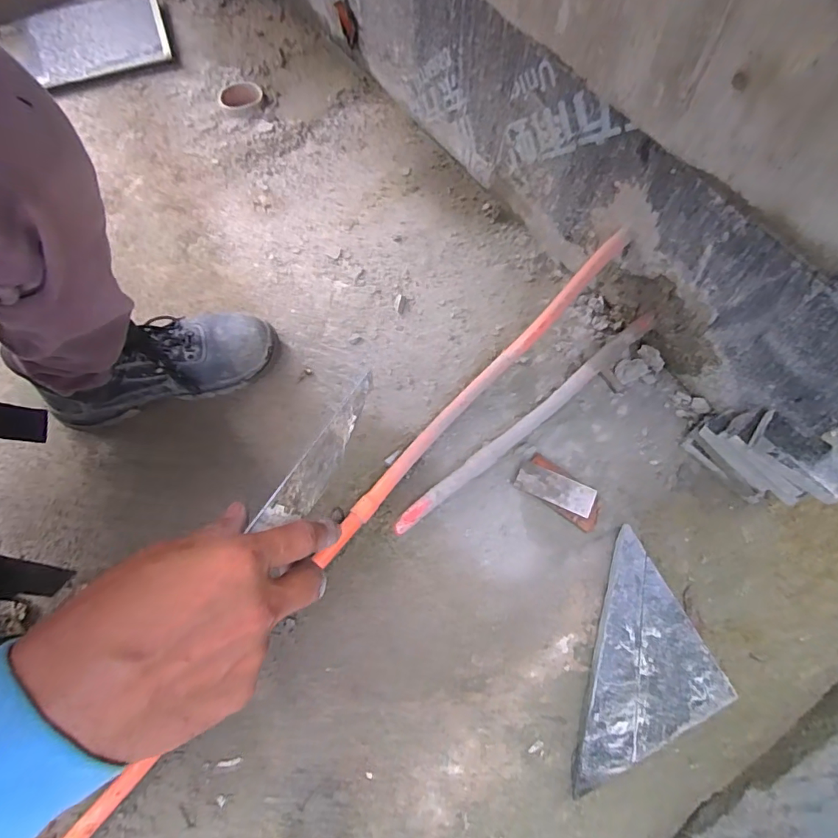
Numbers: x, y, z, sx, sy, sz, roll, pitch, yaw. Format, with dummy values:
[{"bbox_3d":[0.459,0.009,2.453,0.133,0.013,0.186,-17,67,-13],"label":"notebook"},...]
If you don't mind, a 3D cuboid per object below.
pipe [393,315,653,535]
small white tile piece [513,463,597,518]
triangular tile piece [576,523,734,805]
[{"bbox_3d":[0.137,0.006,0.605,0.420,0.070,0.021,-37,73,-13],"label":"pipe"},{"bbox_3d":[0.176,0.091,0.598,0.099,0.006,0.042,21,67,10],"label":"small white tile piece"},{"bbox_3d":[0.220,0.269,0.533,0.198,0.025,0.195,-25,71,-9],"label":"triangular tile piece"}]

